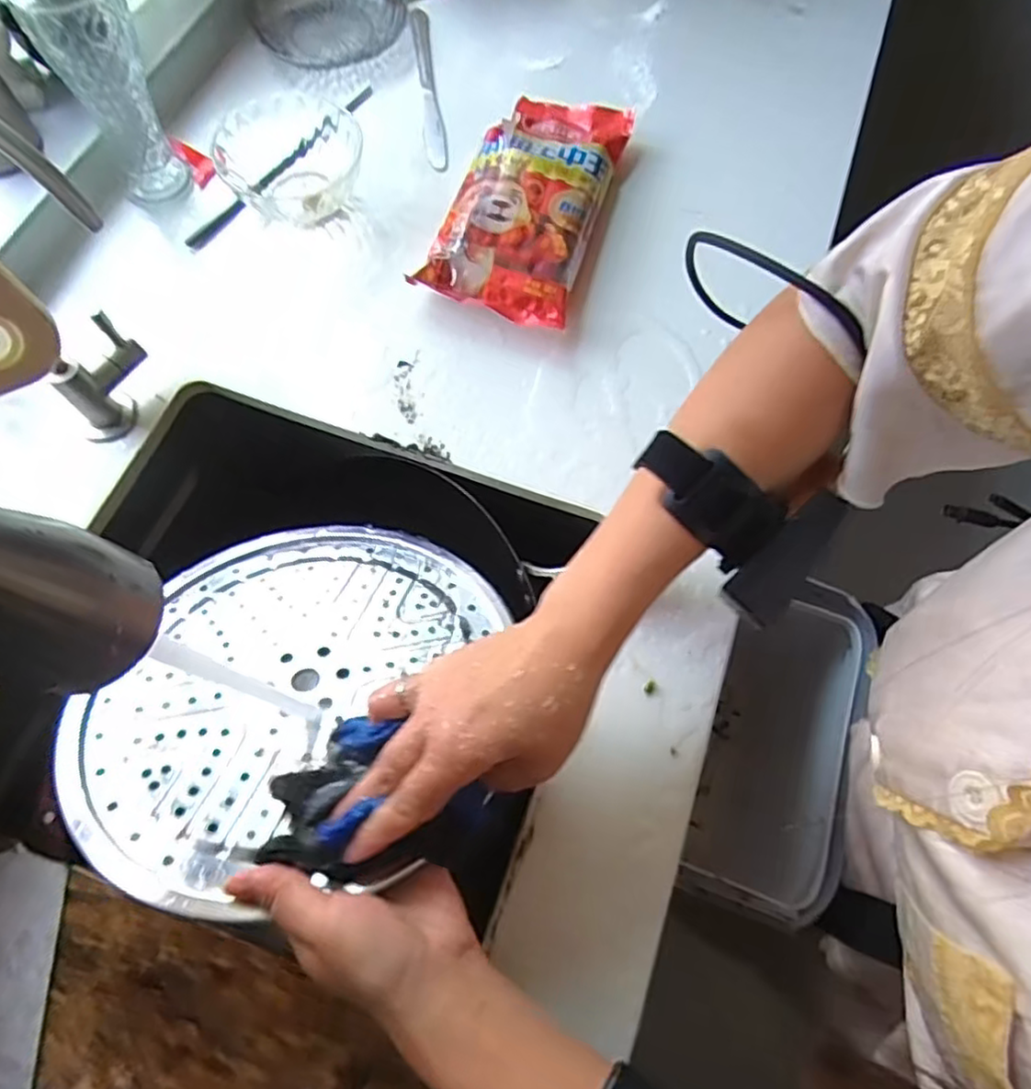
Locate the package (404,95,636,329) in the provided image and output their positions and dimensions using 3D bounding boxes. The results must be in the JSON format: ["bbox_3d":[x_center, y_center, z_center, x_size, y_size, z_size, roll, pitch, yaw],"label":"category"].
[{"bbox_3d":[0.014,-0.286,0.561,0.114,0.039,0.240,18,68,5],"label":"package"}]

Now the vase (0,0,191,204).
[{"bbox_3d":[-0.312,-0.358,0.507,0.070,0.173,0.077,-25,72,-11],"label":"vase"}]

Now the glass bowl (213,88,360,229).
[{"bbox_3d":[-0.184,-0.312,0.557,0.110,0.051,0.098,-9,69,-6],"label":"glass bowl"}]

